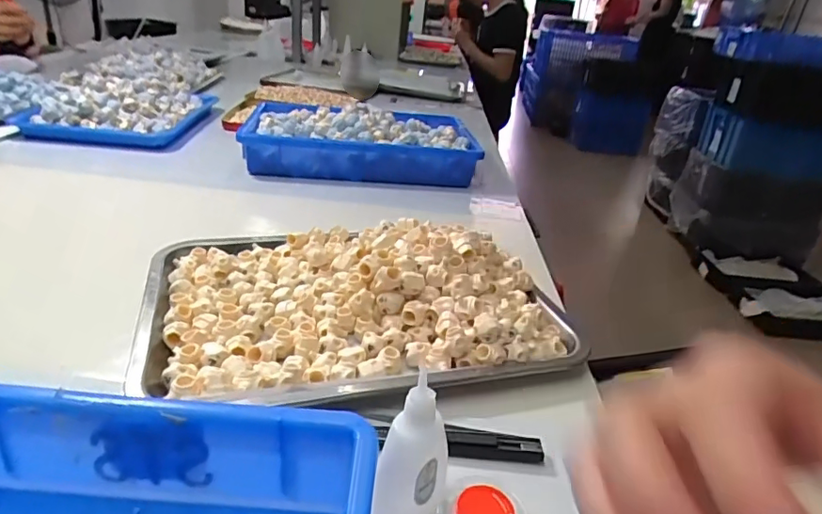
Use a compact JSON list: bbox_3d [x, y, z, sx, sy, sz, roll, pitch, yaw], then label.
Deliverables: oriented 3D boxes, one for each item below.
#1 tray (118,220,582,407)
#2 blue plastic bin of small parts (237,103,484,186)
[{"bbox_3d":[-0.047,0.030,0.474,0.347,0.072,0.256,-3,28,-18],"label":"tray"},{"bbox_3d":[-0.083,-0.195,0.886,0.359,0.075,0.225,3,27,-7],"label":"blue plastic bin of small parts"}]

